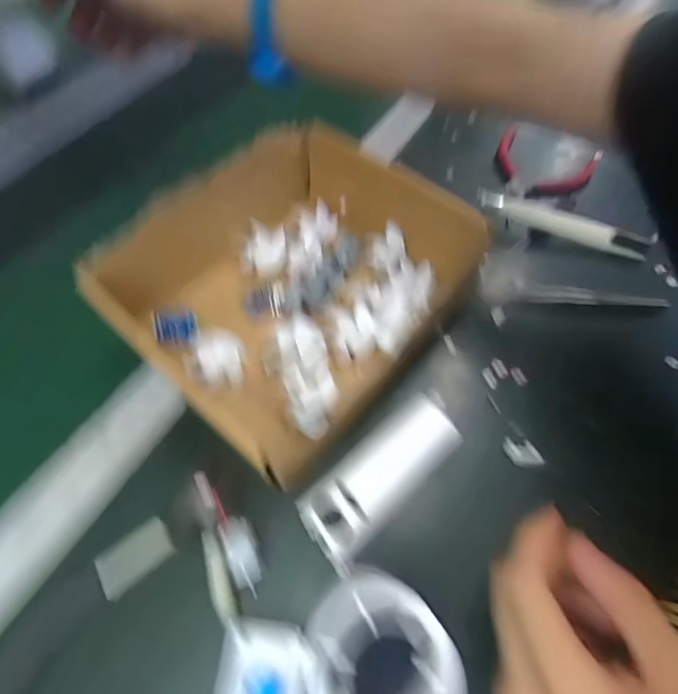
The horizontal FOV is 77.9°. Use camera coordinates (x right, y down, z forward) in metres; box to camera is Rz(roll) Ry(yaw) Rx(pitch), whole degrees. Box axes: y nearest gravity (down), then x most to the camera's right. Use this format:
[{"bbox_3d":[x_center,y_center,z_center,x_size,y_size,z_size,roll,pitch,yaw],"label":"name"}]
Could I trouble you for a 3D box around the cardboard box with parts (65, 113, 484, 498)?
[{"bbox_3d":[-0.031,-0.050,0.296,0.200,0.067,0.213,37,65,21],"label":"cardboard box with parts"}]

